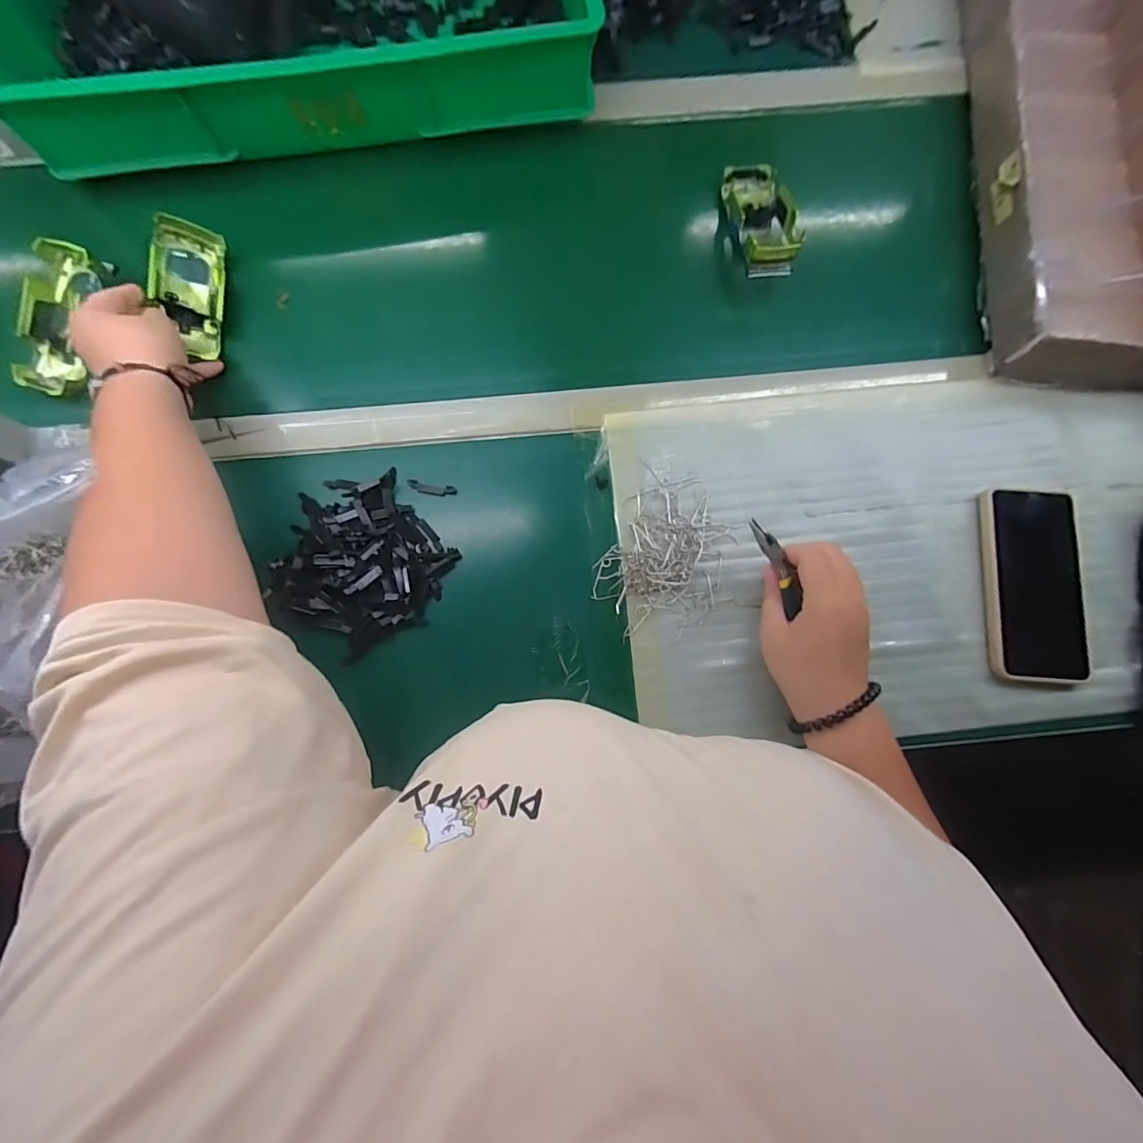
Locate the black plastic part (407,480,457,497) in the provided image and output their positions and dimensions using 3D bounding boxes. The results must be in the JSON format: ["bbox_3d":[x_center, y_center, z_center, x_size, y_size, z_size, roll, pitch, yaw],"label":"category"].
[{"bbox_3d":[-0.125,-0.074,0.438,0.043,0.004,0.011,9,79,2],"label":"black plastic part"}]

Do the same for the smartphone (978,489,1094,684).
[{"bbox_3d":[0.394,0.010,0.412,0.080,0.014,0.161,6,79,2],"label":"smartphone"}]

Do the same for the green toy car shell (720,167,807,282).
[{"bbox_3d":[0.183,-0.345,0.485,0.057,0.038,0.136,-1,66,0],"label":"green toy car shell"}]

